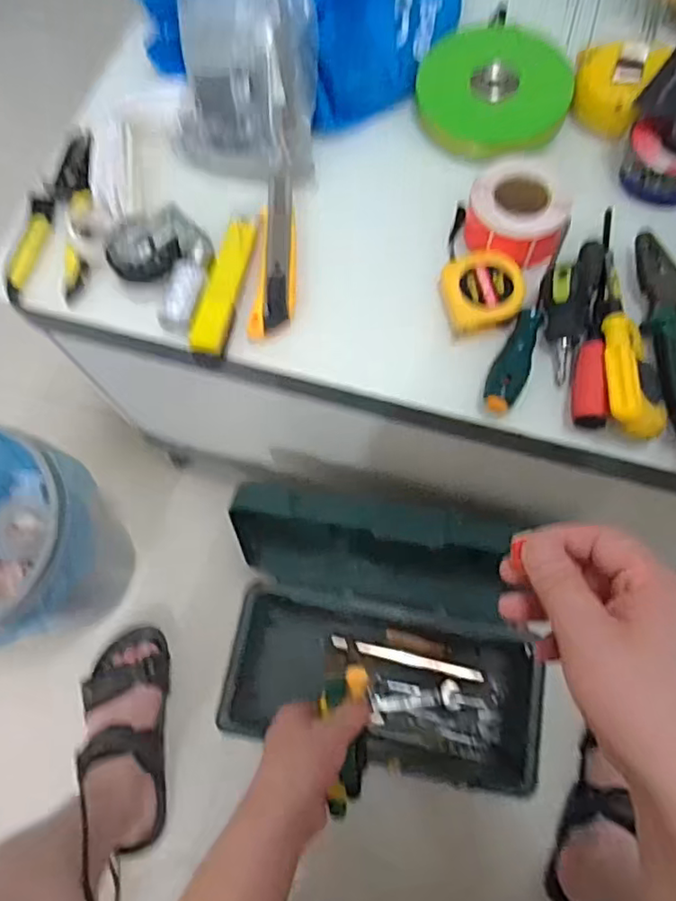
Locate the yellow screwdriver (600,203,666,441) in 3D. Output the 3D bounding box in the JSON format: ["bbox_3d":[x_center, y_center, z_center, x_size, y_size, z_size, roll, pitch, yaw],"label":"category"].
[{"bbox_3d":[0.204,-0.098,0.430,0.038,0.035,0.189,5,60,4],"label":"yellow screwdriver"}]

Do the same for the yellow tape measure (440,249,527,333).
[{"bbox_3d":[0.109,-0.116,0.452,0.058,0.039,0.057,-15,72,-3],"label":"yellow tape measure"}]

